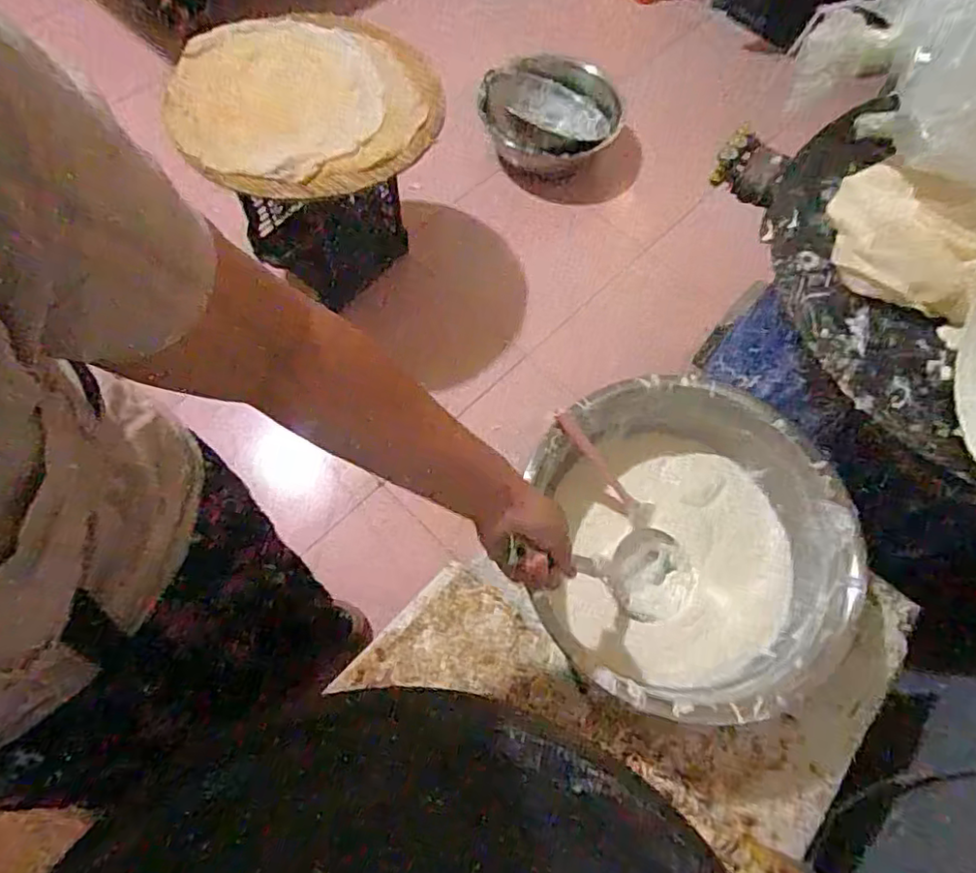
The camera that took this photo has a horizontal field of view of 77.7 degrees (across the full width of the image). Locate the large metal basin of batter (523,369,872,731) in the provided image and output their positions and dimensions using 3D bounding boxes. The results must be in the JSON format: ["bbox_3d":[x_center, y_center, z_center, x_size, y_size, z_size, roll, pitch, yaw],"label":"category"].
[{"bbox_3d":[0.242,0.130,0.738,0.348,0.125,0.380,1,66,-2],"label":"large metal basin of batter"}]

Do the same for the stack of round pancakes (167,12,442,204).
[{"bbox_3d":[-0.367,-0.672,1.212,0.518,0.084,0.457,-29,70,-14],"label":"stack of round pancakes"}]

